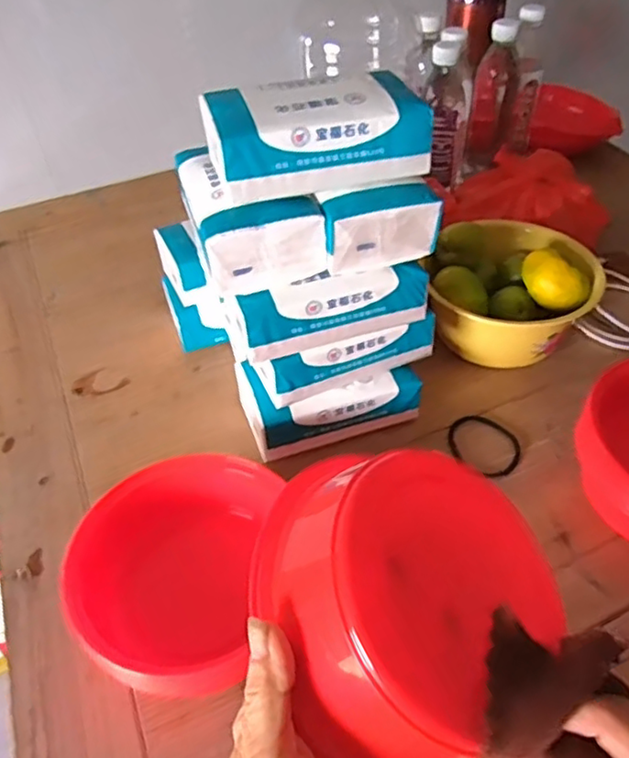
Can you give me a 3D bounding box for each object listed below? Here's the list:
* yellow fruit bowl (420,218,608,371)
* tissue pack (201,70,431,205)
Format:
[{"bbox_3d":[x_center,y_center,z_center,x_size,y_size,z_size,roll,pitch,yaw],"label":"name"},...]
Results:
[{"bbox_3d":[0.205,-0.087,0.675,0.181,0.107,0.135,-11,45,-6],"label":"yellow fruit bowl"},{"bbox_3d":[0.001,-0.186,0.480,0.158,0.056,0.083,-13,46,-8],"label":"tissue pack"}]

